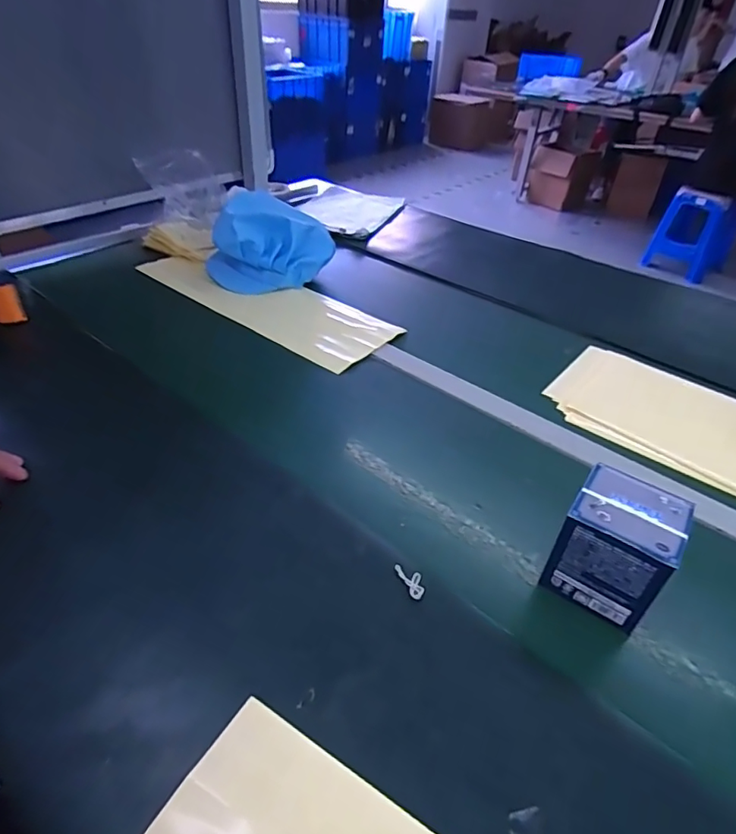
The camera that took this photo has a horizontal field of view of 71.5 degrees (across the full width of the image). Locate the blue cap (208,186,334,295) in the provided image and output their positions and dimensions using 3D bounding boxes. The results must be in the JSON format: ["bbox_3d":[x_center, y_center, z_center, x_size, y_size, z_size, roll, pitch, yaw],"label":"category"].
[{"bbox_3d":[-0.176,-0.318,0.920,0.217,0.134,0.194,-7,39,-12],"label":"blue cap"}]

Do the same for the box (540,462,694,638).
[{"bbox_3d":[0.208,0.110,0.434,0.080,0.097,0.078,25,43,26],"label":"box"}]

